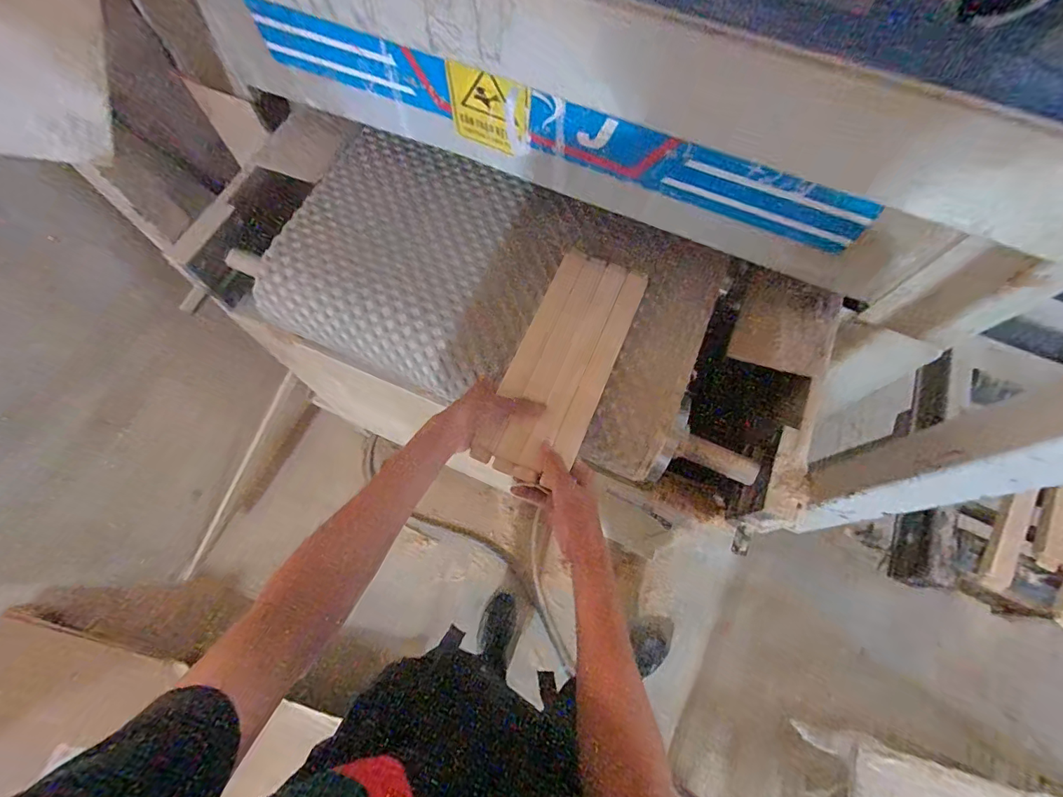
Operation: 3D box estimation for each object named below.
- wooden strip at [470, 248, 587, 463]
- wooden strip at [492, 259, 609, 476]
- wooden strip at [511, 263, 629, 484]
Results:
[{"bbox_3d":[0.002,-0.069,0.598,0.032,0.011,0.326,22,70,7],"label":"wooden strip"},{"bbox_3d":[0.030,-0.056,0.596,0.031,0.012,0.324,23,70,7],"label":"wooden strip"},{"bbox_3d":[0.058,-0.048,0.594,0.030,0.015,0.327,23,70,8],"label":"wooden strip"}]

